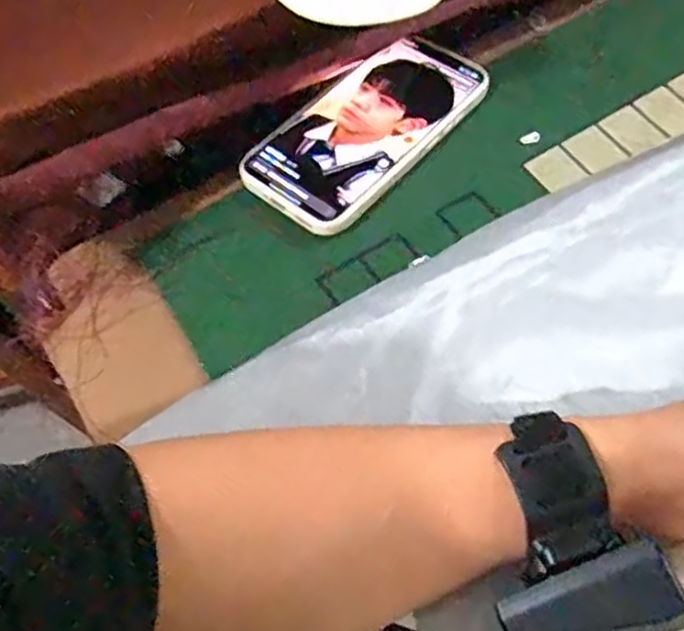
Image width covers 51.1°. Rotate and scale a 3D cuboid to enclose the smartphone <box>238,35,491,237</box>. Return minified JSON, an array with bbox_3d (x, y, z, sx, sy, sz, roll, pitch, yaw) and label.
[{"bbox_3d":[0.015,-0.117,0.450,0.079,0.017,0.162,39,69,18],"label":"smartphone"}]

